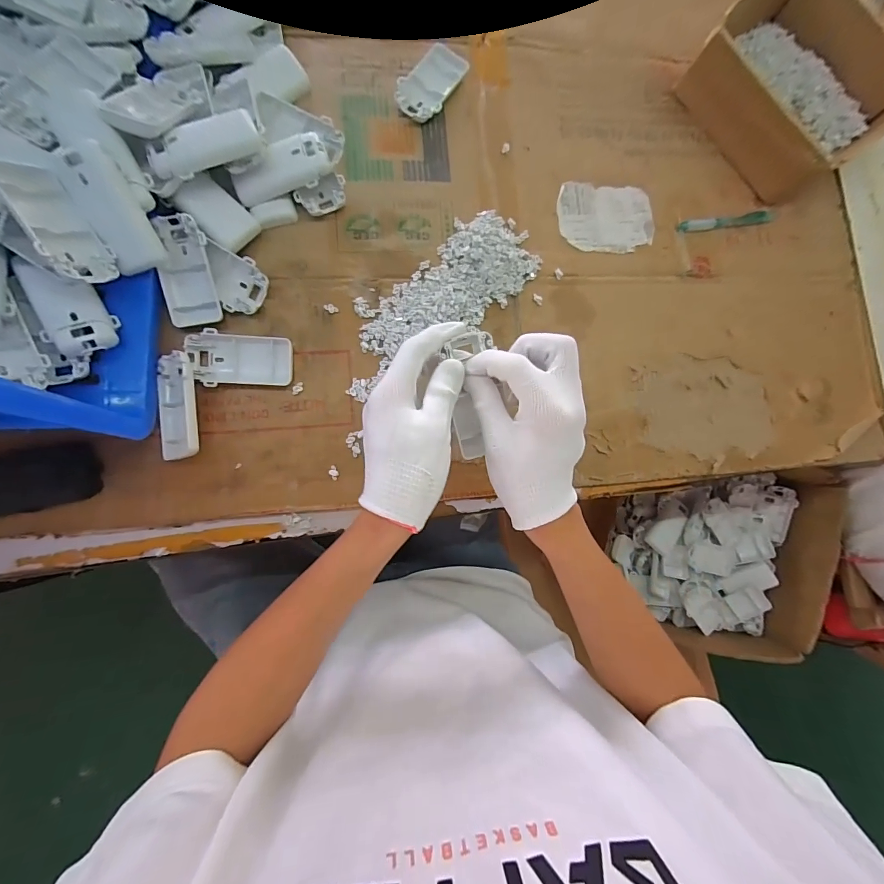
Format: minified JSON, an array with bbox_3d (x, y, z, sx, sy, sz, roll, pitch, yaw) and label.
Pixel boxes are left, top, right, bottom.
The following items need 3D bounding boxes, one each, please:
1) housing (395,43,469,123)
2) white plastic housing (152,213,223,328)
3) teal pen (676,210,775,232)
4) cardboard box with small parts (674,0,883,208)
[{"bbox_3d":[-0.013,-0.402,0.448,0.051,0.017,0.091,30,79,-3],"label":"housing"},{"bbox_3d":[-0.242,-0.162,0.382,0.046,0.019,0.098,-6,102,-8],"label":"white plastic housing"},{"bbox_3d":[0.342,-0.268,0.482,0.124,0.010,0.017,-8,84,-9],"label":"teal pen"},{"bbox_3d":[0.426,-0.432,0.486,0.207,0.065,0.216,-36,89,-11],"label":"cardboard box with small parts"}]

